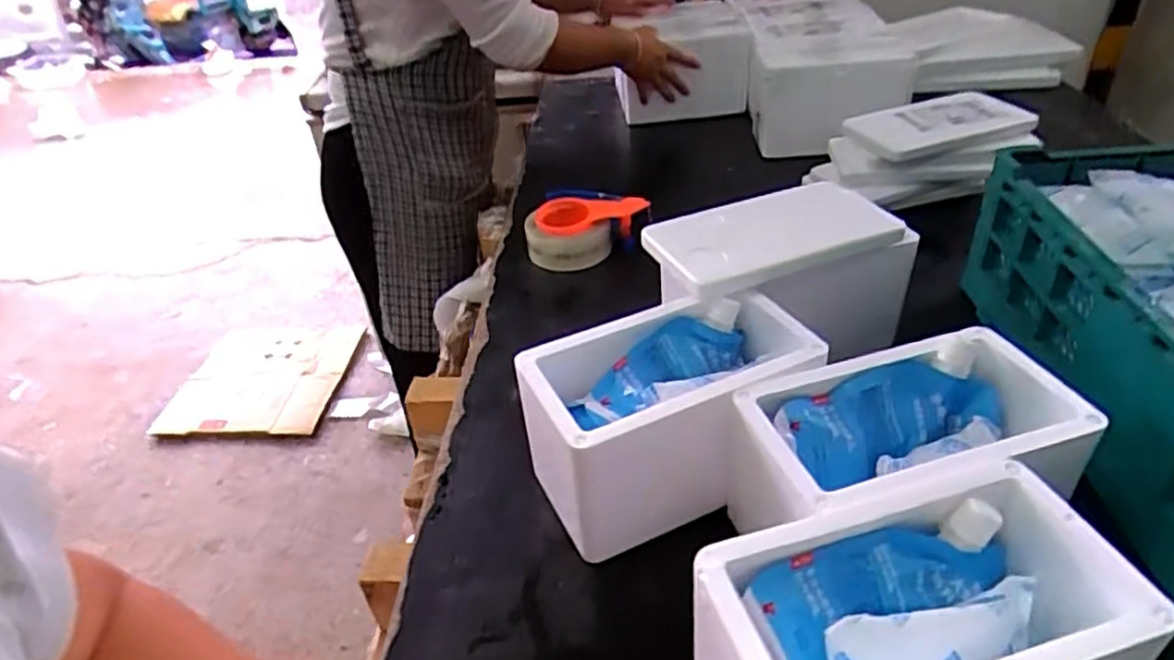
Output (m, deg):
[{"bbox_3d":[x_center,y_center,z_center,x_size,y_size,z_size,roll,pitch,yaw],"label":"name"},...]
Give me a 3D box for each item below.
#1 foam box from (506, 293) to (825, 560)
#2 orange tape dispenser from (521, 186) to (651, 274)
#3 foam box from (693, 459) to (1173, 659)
[{"bbox_3d":[0.069,0.071,0.616,0.226,0.135,0.123,-17,38,-15],"label":"foam box"},{"bbox_3d":[-0.004,-0.140,0.988,0.153,0.072,0.113,6,38,15],"label":"orange tape dispenser"},{"bbox_3d":[0.189,0.187,0.431,0.229,0.117,0.126,-13,37,-9],"label":"foam box"}]

